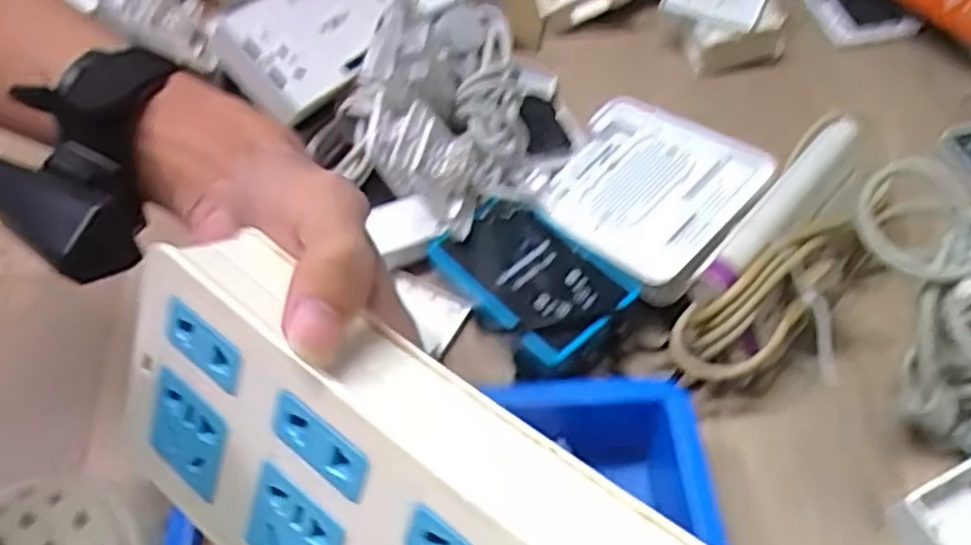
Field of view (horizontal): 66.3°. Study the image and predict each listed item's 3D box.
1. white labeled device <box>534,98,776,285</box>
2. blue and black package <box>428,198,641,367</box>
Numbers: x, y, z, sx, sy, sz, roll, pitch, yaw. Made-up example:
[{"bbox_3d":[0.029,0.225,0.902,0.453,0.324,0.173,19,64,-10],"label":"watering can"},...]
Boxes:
[{"bbox_3d":[0.119,-0.063,0.560,0.135,0.024,0.163,-45,45,-12],"label":"white labeled device"},{"bbox_3d":[0.031,0.003,0.534,0.084,0.029,0.131,-37,61,-21],"label":"blue and black package"}]

